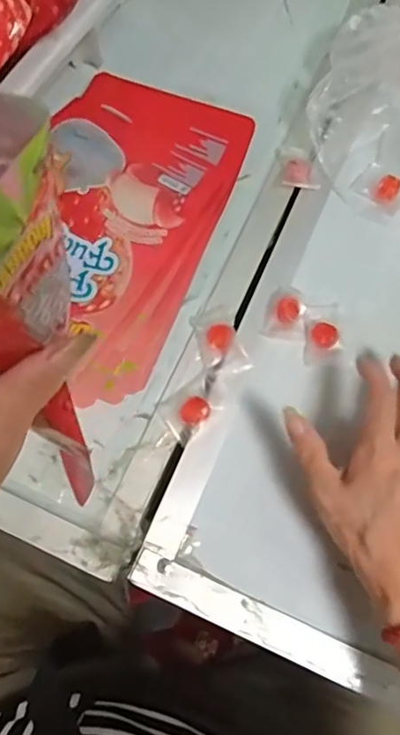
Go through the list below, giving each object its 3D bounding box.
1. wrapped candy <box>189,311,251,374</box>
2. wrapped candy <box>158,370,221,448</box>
[{"bbox_3d":[0.015,-0.021,0.424,0.035,0.009,0.054,-17,75,-6],"label":"wrapped candy"},{"bbox_3d":[-0.005,0.031,0.408,0.044,0.013,0.035,-34,77,-11],"label":"wrapped candy"}]

